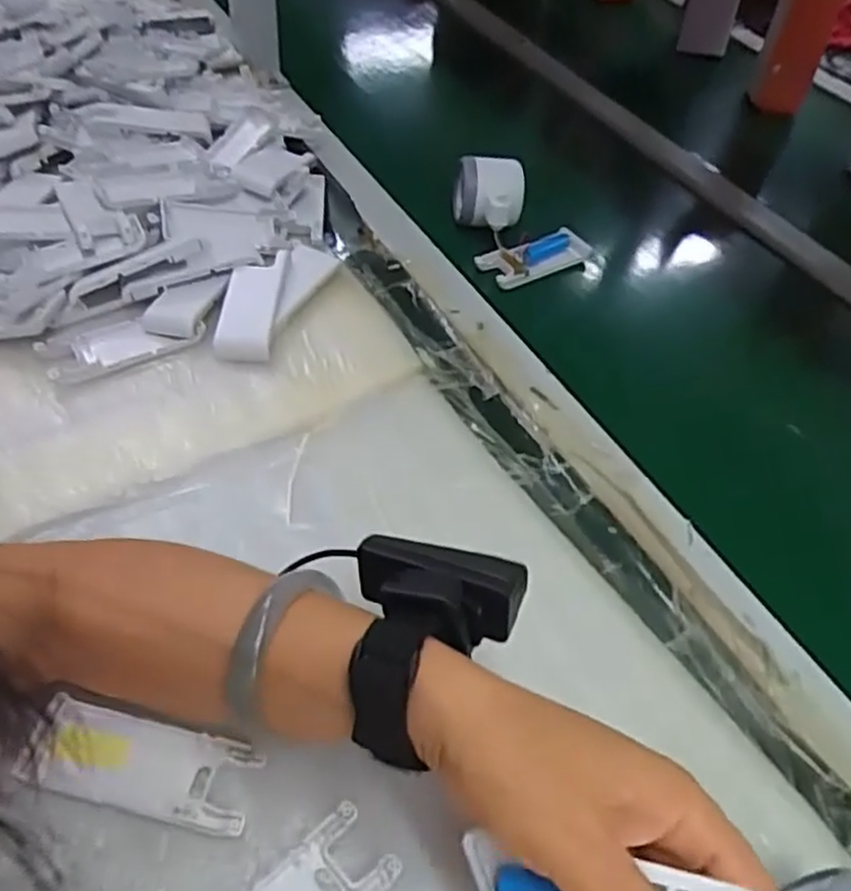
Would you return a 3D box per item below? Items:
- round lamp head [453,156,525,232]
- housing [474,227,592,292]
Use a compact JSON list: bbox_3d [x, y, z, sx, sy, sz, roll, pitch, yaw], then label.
[{"bbox_3d":[0.055,-0.219,0.650,0.063,0.049,0.057,13,49,5],"label":"round lamp head"},{"bbox_3d":[0.097,-0.162,0.640,0.101,0.019,0.043,-25,56,-26],"label":"housing"}]

